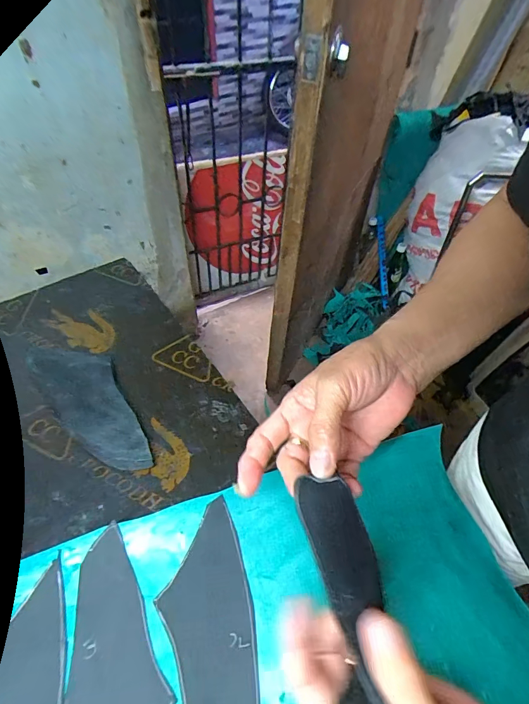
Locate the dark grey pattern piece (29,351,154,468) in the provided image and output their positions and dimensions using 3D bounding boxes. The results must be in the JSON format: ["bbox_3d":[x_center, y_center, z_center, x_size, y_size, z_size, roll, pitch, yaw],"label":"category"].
[{"bbox_3d":[-0.193,0.052,0.415,0.074,0.007,0.206,-30,57,-23],"label":"dark grey pattern piece"}]

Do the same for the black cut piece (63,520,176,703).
[{"bbox_3d":[-0.112,0.233,0.276,0.068,0.009,0.188,-13,53,-14],"label":"black cut piece"}]

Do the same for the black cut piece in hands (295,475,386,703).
[{"bbox_3d":[0.042,0.146,0.211,0.049,0.033,0.140,2,60,-2],"label":"black cut piece in hands"}]

